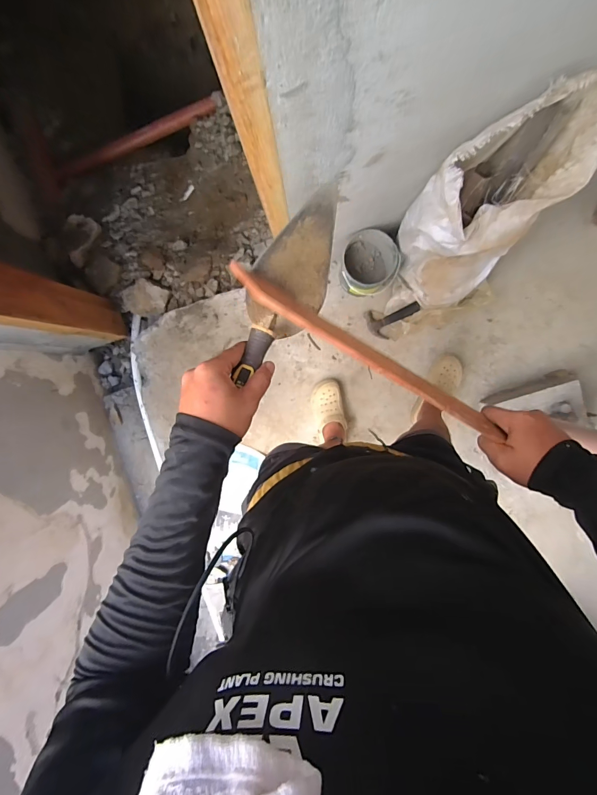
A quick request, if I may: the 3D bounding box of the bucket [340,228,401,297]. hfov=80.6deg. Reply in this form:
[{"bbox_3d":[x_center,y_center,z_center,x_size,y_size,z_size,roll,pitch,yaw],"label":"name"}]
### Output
[{"bbox_3d":[0.245,-0.472,1.230,0.185,0.214,0.189,0,95,3],"label":"bucket"}]

